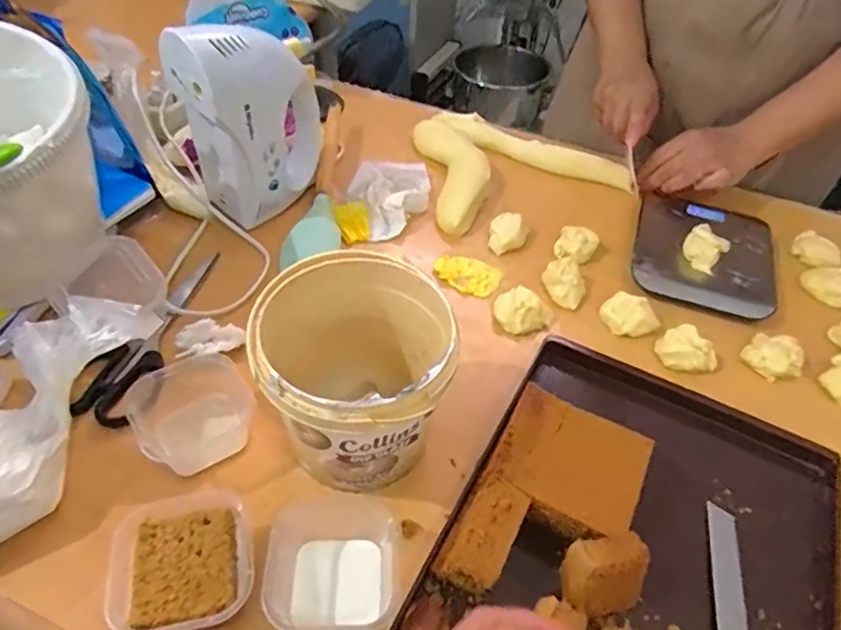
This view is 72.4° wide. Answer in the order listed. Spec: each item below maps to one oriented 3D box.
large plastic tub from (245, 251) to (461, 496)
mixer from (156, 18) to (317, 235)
[{"bbox_3d":[-0.046,0.047,0.404,0.123,0.126,0.130,2,46,-2],"label":"large plastic tub"},{"bbox_3d":[-0.157,-0.188,0.566,0.143,0.181,0.071,-23,52,-23],"label":"mixer"}]

